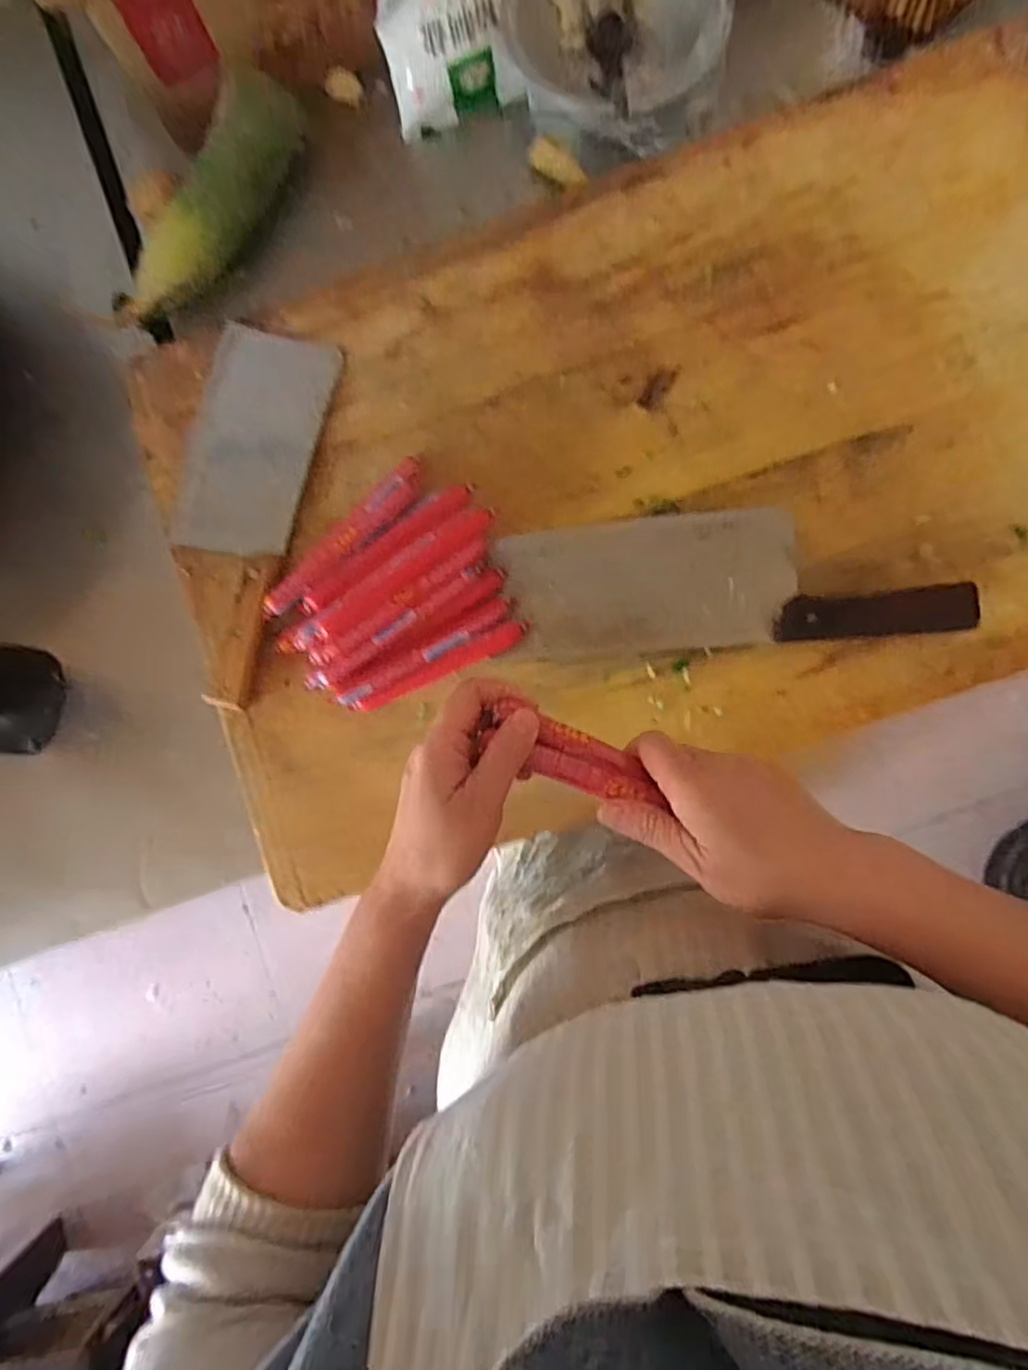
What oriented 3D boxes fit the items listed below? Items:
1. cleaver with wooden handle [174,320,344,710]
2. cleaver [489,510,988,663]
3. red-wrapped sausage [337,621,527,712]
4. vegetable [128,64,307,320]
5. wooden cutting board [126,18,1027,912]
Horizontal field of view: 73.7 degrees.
[{"bbox_3d":[-0.200,-0.125,0.487,0.089,0.015,0.264,13,86,4],"label":"cleaver with wooden handle"},{"bbox_3d":[0.144,-0.074,0.473,0.304,0.021,0.093,-3,84,3],"label":"cleaver"},{"bbox_3d":[-0.055,-0.014,0.477,0.131,0.019,0.021,-26,84,1],"label":"red-wrapped sausage"},{"bbox_3d":[-0.237,-0.391,0.553,0.056,0.049,0.220,25,89,5],"label":"vegetable"},{"bbox_3d":[0.121,-0.163,0.495,0.753,0.041,0.439,-20,85,2],"label":"wooden cutting board"}]

